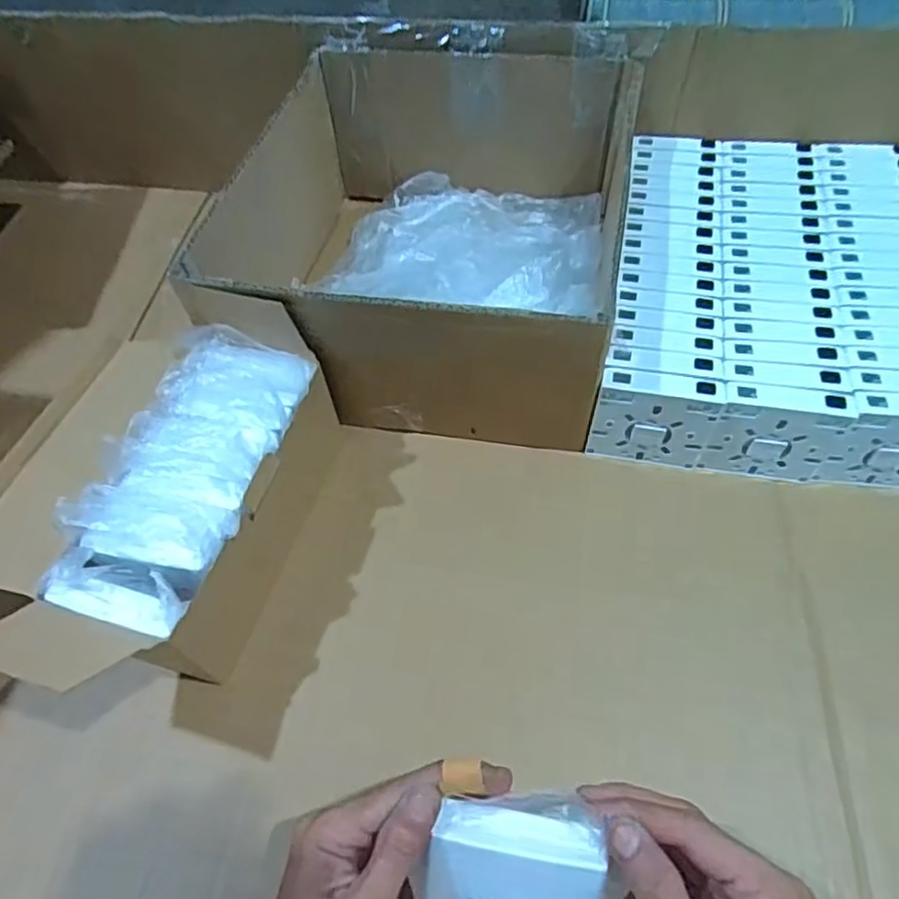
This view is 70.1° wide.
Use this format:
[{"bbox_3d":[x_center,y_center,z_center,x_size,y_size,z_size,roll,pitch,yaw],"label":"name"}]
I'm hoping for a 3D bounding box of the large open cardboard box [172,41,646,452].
[{"bbox_3d":[-0.012,-0.189,0.564,0.299,0.150,0.327,9,58,9],"label":"large open cardboard box"}]

